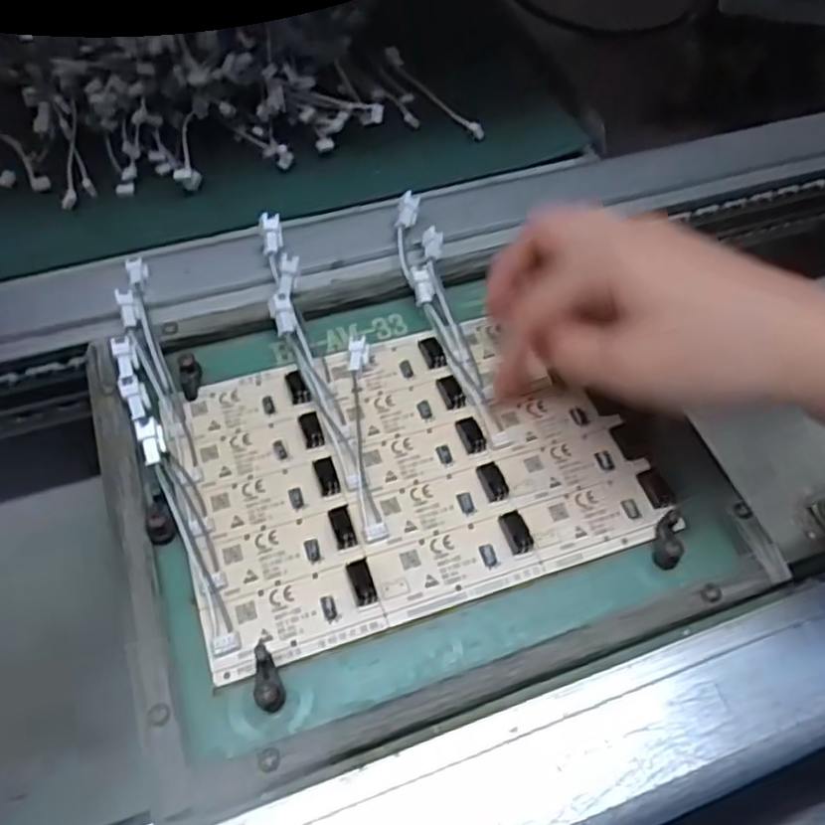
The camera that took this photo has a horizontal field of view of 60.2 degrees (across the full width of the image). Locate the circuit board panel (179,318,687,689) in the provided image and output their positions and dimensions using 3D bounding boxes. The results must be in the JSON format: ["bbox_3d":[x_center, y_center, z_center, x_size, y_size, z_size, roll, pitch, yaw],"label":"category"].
[{"bbox_3d":[-0.001,0.021,0.302,0.185,0.008,0.126,-15,59,-13],"label":"circuit board panel"}]

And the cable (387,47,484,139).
[{"bbox_3d":[0.012,-0.200,0.443,0.009,0.005,0.100,-28,63,-20],"label":"cable"}]

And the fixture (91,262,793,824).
[{"bbox_3d":[0.001,0.022,0.299,0.234,0.015,0.196,-15,59,-13],"label":"fixture"}]

